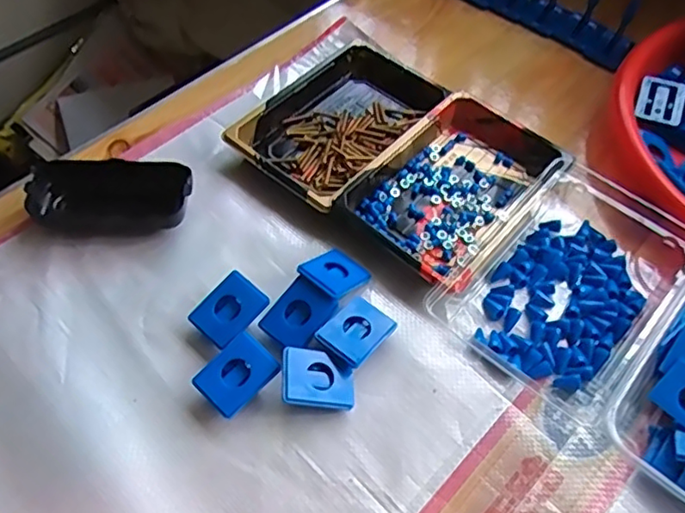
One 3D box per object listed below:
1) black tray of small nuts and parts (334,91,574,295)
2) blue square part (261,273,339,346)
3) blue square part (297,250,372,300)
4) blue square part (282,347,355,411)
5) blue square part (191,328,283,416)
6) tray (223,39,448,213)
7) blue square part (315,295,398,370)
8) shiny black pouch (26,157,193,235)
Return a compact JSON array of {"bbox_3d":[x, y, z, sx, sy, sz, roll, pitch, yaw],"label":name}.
[{"bbox_3d":[0.084,-0.052,0.452,0.107,0.028,0.161,37,62,22],"label":"black tray of small nuts and parts"},{"bbox_3d":[-0.028,0.037,0.391,0.034,0.004,0.042,36,84,18],"label":"blue square part"},{"bbox_3d":[-0.004,0.011,0.405,0.034,0.004,0.043,39,39,19],"label":"blue square part"},{"bbox_3d":[-0.014,0.073,0.367,0.045,0.005,0.035,10,60,-18],"label":"blue square part"},{"bbox_3d":[-0.064,0.074,0.372,0.035,0.016,0.044,39,63,23],"label":"blue square part"},{"bbox_3d":[0.000,-0.111,0.492,0.108,0.022,0.165,36,62,21],"label":"tray"},{"bbox_3d":[0.010,0.049,0.388,0.046,0.017,0.033,-37,64,-24],"label":"blue square part"},{"bbox_3d":[-0.166,-0.043,0.438,0.114,0.024,0.052,3,55,1],"label":"shiny black pouch"}]

